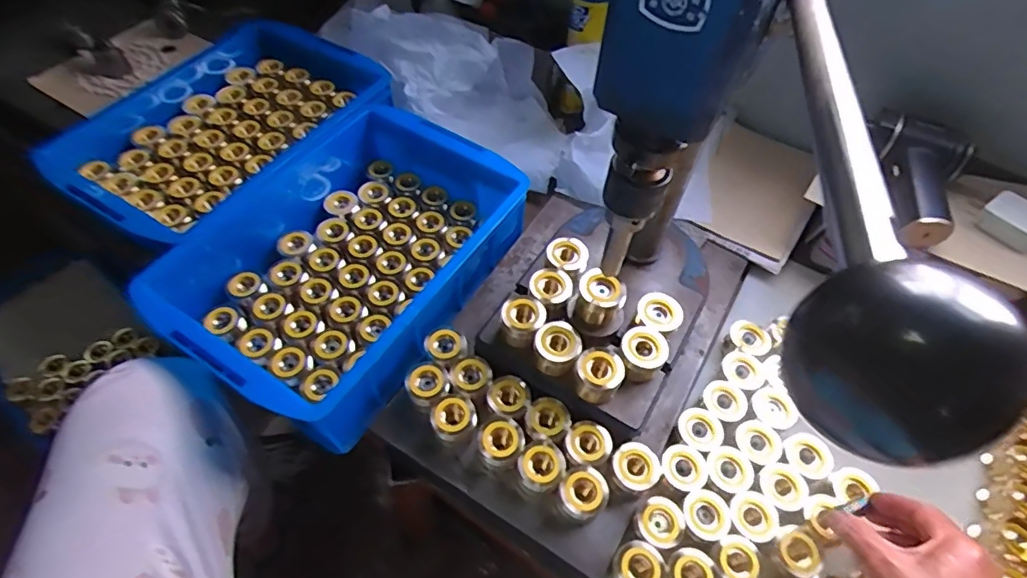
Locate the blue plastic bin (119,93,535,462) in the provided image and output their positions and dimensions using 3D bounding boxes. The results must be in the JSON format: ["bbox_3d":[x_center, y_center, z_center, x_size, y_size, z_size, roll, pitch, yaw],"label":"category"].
[{"bbox_3d":[-0.166,-0.038,0.576,0.252,0.102,0.363,32,60,19],"label":"blue plastic bin"}]

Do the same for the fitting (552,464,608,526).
[{"bbox_3d":[0.060,0.181,0.467,0.041,0.041,0.040,1,55,-1],"label":"fitting"}]

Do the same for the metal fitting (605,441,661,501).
[{"bbox_3d":[0.105,0.163,0.473,0.043,0.030,0.040,1,55,-1],"label":"metal fitting"}]

